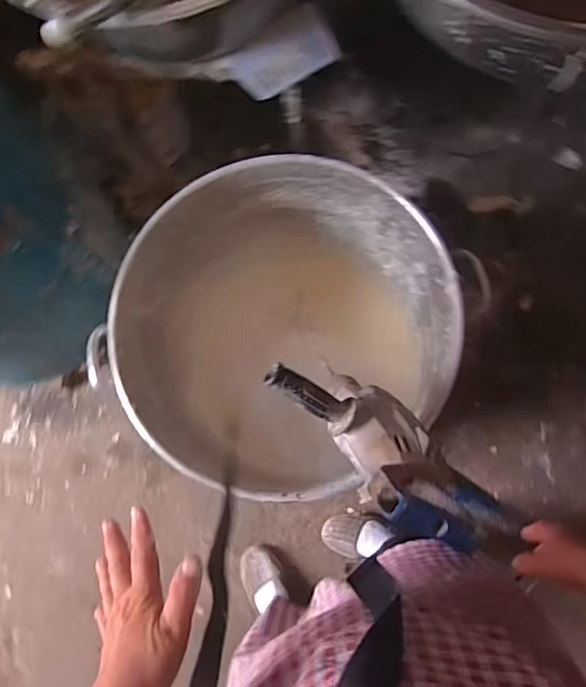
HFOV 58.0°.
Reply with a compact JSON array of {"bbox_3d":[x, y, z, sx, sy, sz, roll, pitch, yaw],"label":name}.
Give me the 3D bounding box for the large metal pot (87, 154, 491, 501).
[{"bbox_3d":[-0.004,-0.014,0.970,0.510,0.413,0.503,-1,79,4],"label":"large metal pot"}]

